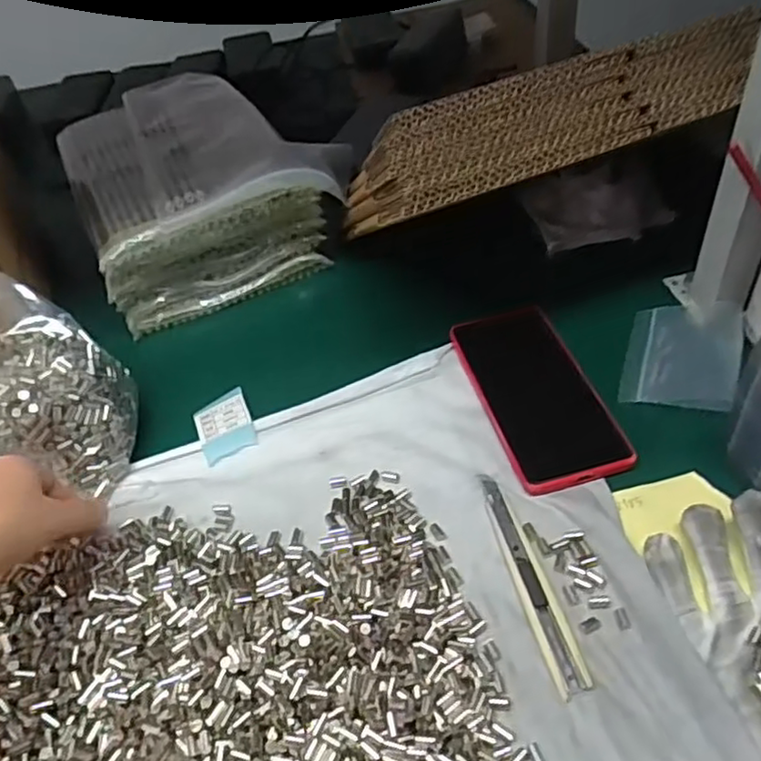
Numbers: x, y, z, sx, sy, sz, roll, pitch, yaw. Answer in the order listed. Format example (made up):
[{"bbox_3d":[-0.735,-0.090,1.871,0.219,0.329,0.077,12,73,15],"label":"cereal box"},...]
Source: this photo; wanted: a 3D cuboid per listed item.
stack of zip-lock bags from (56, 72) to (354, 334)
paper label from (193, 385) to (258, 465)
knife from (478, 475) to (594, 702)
[{"bbox_3d":[-0.173,-0.183,0.653,0.222,0.131,0.263,-21,48,-13],"label":"stack of zip-lock bags"},{"bbox_3d":[-0.116,0.033,0.503,0.040,0.008,0.055,-20,48,-11],"label":"paper label"},{"bbox_3d":[0.086,0.112,0.394,0.019,0.004,0.140,-14,47,-6],"label":"knife"}]

